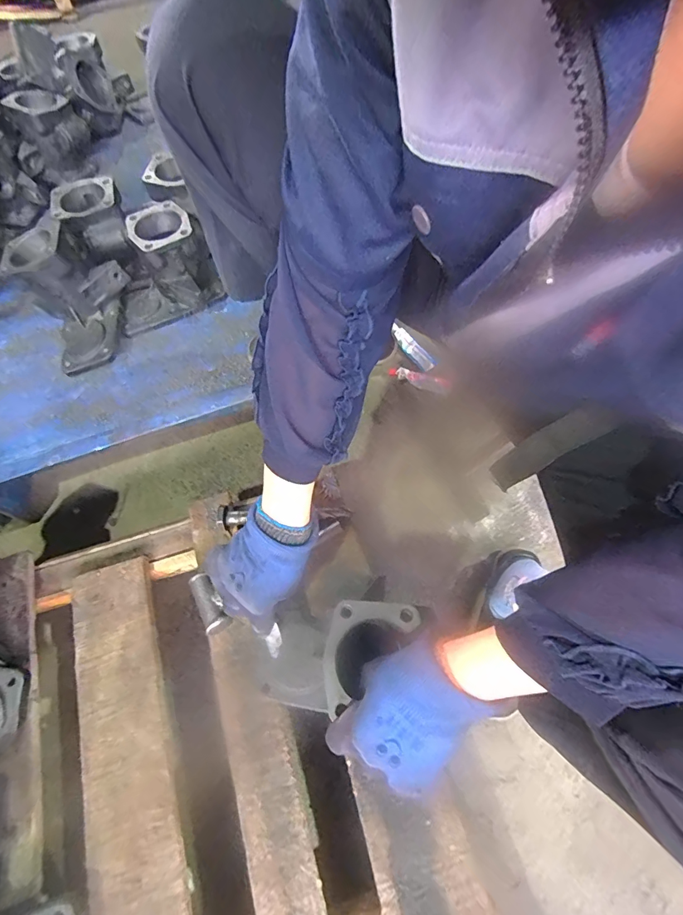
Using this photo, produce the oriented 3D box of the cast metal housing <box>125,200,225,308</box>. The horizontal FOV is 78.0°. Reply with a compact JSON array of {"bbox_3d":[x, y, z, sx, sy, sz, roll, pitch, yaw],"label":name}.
[{"bbox_3d":[-0.271,-0.327,0.701,0.093,0.135,0.103,-29,66,-11],"label":"cast metal housing"}]

